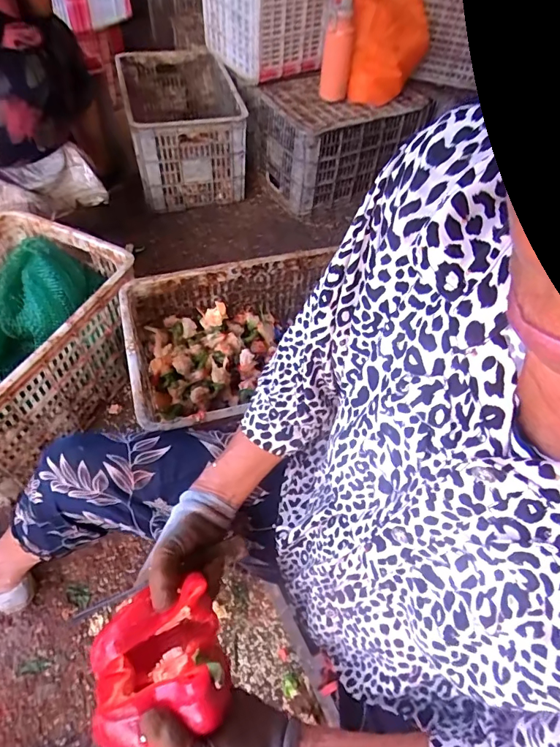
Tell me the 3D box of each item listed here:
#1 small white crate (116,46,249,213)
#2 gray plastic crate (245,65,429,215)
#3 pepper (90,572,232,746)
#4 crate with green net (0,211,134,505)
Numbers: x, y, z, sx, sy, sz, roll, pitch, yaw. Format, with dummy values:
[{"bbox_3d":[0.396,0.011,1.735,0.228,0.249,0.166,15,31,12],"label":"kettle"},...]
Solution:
[{"bbox_3d":[-0.345,-0.881,1.555,0.352,0.312,0.577,-11,55,-12],"label":"small white crate"},{"bbox_3d":[0.180,-0.849,1.548,0.515,0.278,0.398,-26,60,-21],"label":"gray plastic crate"},{"bbox_3d":[-0.104,0.251,0.381,0.105,0.061,0.108,-13,56,-13],"label":"pepper"},{"bbox_3d":[-0.573,-0.045,0.932,0.354,0.287,0.513,23,55,12],"label":"crate with green net"}]

